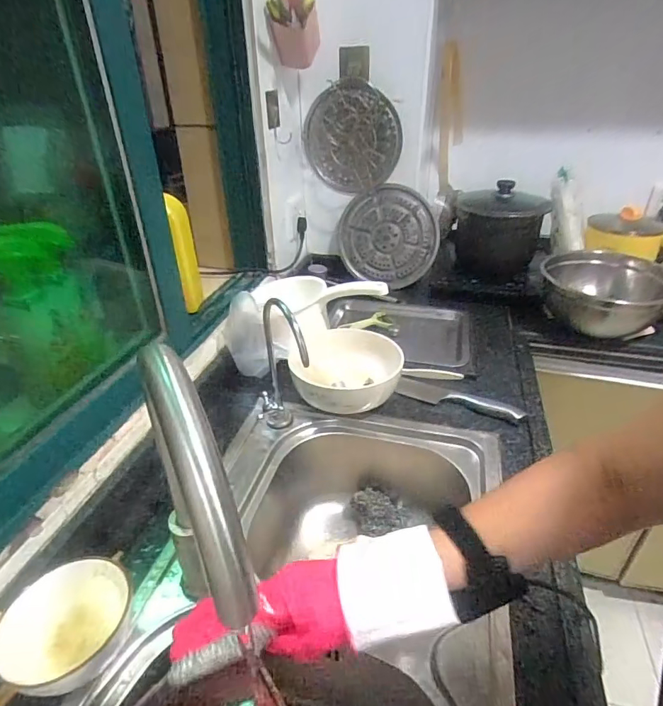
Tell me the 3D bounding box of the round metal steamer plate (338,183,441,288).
[{"bbox_3d":[0.139,-0.283,1.090,0.234,0.224,0.028,17,25,2],"label":"round metal steamer plate"}]

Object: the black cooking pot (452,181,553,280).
[{"bbox_3d":[0.414,-0.315,1.113,0.203,0.198,0.198,8,33,14],"label":"black cooking pot"}]

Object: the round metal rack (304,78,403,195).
[{"bbox_3d":[0.045,-0.458,0.984,0.209,0.221,0.029,24,43,-28],"label":"round metal rack"}]

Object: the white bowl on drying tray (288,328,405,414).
[{"bbox_3d":[0.024,0.036,0.743,0.174,0.089,0.159,-1,32,0],"label":"white bowl on drying tray"}]

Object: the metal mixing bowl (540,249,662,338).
[{"bbox_3d":[0.545,-0.119,0.910,0.229,0.110,0.230,-1,32,0],"label":"metal mixing bowl"}]

